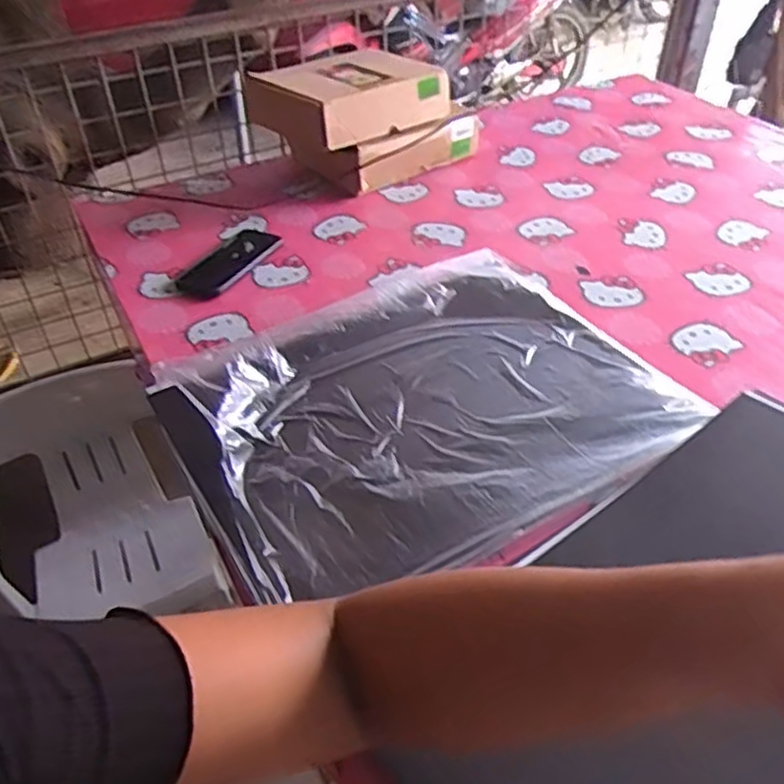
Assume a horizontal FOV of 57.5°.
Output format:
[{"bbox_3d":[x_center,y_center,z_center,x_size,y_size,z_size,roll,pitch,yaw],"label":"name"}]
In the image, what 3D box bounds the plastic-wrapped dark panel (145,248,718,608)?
[{"bbox_3d":[0.035,0.007,0.785,0.500,0.038,0.394,-25,47,-24],"label":"plastic-wrapped dark panel"}]

